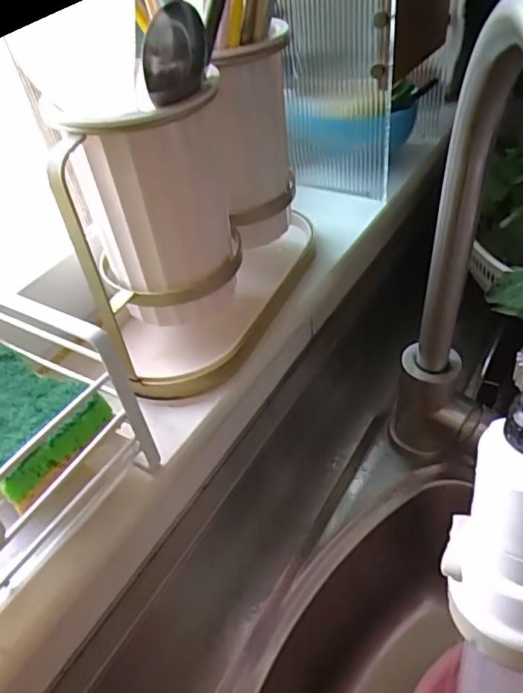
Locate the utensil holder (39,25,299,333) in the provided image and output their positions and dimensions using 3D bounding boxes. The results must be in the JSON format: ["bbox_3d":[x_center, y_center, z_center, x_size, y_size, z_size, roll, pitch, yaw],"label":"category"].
[{"bbox_3d":[-0.036,-0.100,0.325,0.073,0.147,0.156,10,44,20],"label":"utensil holder"}]

